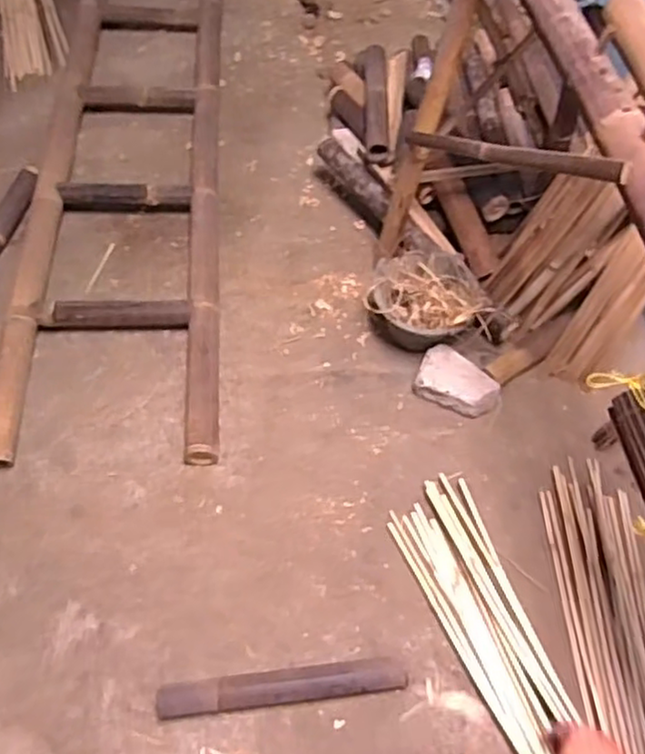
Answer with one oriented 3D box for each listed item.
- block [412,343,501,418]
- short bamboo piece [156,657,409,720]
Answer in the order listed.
[{"bbox_3d":[0.341,0.013,1.719,0.205,0.069,0.129,26,64,10],"label":"block"},{"bbox_3d":[-0.081,0.626,1.395,0.499,0.038,0.063,-5,62,-6],"label":"short bamboo piece"}]

